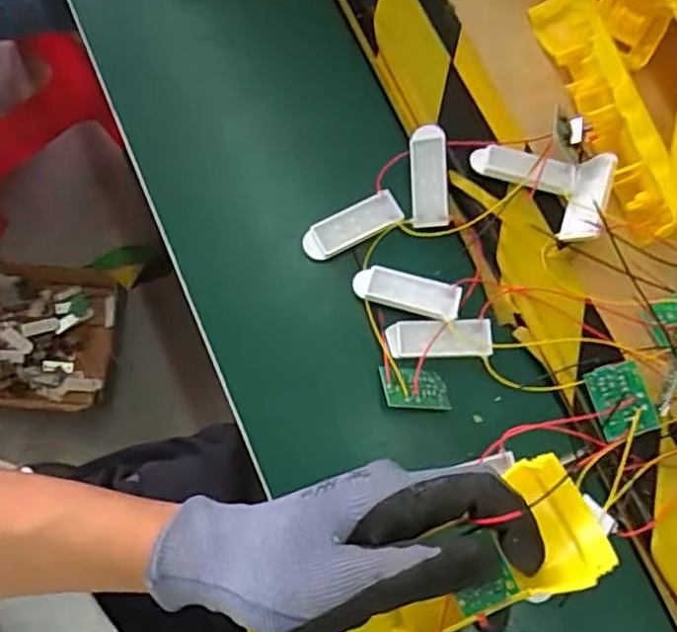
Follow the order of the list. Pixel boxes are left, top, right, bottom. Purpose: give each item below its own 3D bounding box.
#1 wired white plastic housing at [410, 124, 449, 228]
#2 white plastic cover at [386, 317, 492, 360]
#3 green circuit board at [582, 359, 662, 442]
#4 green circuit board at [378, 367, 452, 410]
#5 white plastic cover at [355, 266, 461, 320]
[{"bbox_3d":[0.051,-0.078,0.370,0.020,0.006,0.056,-2,91,-2],"label":"wired white plastic housing"},{"bbox_3d":[0.055,0.012,0.356,0.055,0.005,0.020,-2,75,-2],"label":"white plastic cover"},{"bbox_3d":[0.140,0.042,0.325,0.026,0.005,0.035,-22,72,20],"label":"green circuit board"},{"bbox_3d":[0.040,0.038,0.342,0.034,0.005,0.024,2,52,-16],"label":"green circuit board"},{"bbox_3d":[0.038,-0.014,0.359,0.058,0.005,0.020,14,75,2],"label":"white plastic cover"}]

